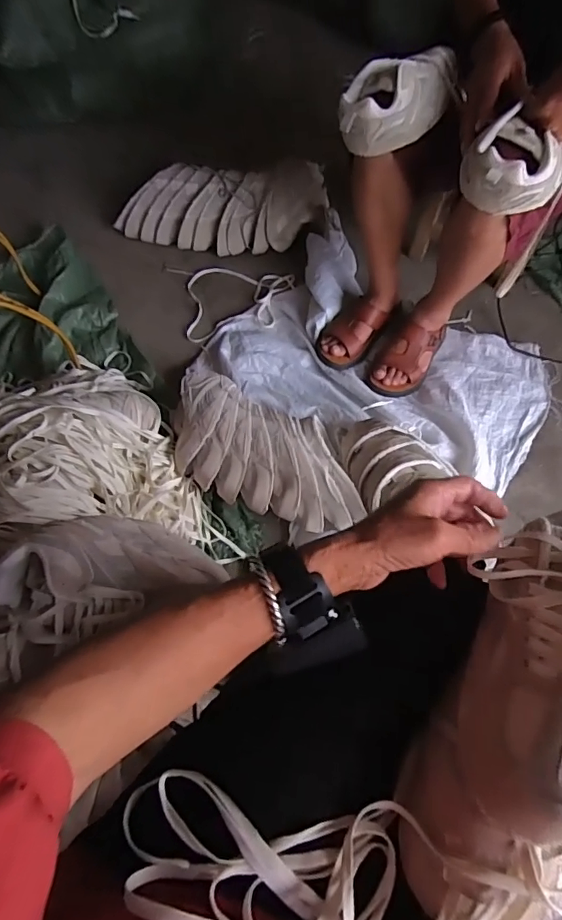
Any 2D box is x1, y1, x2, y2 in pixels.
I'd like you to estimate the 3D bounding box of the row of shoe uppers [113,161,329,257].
[{"bbox_3d":[-0.229,-0.803,1.575,0.735,0.182,0.224,4,61,14],"label":"row of shoe uppers"}]

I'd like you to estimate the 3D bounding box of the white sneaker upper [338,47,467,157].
[{"bbox_3d":[0.216,-0.638,0.857,0.137,0.112,0.256,31,66,14],"label":"white sneaker upper"}]

